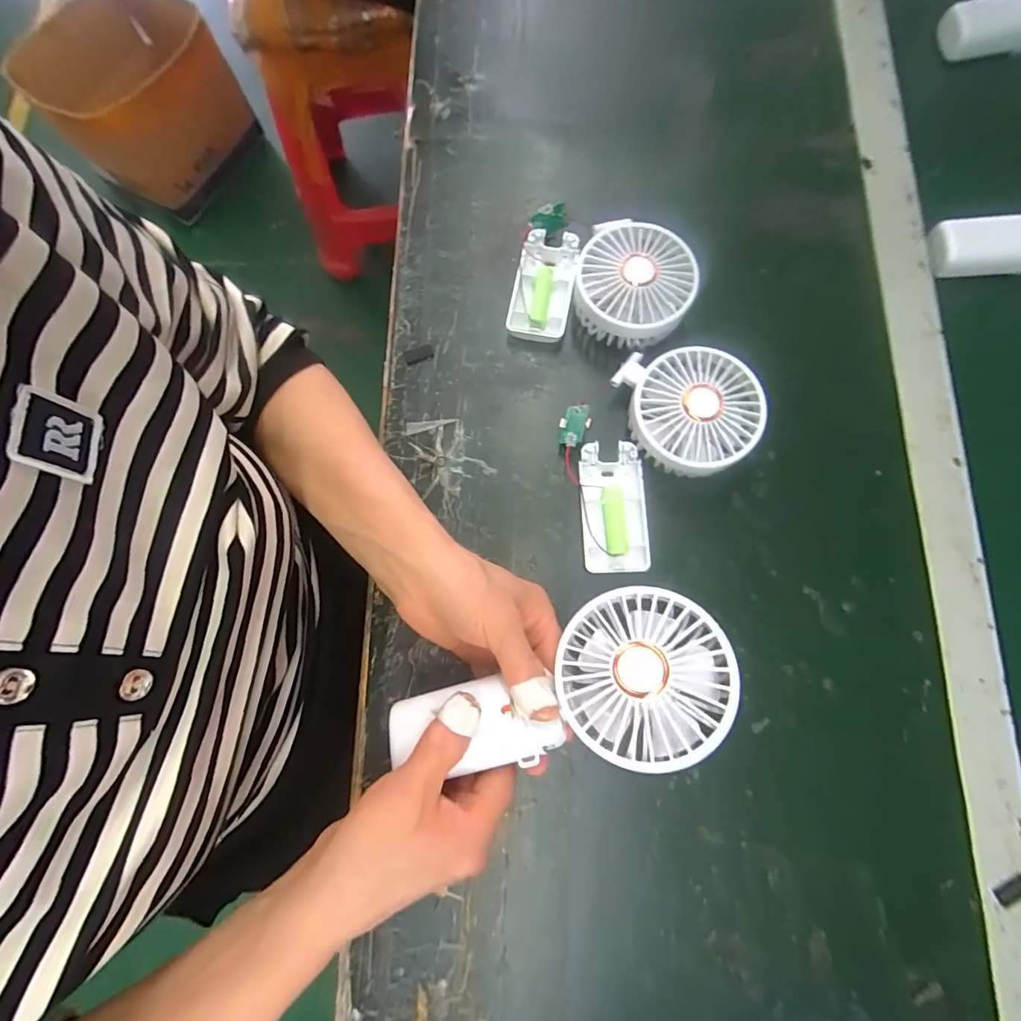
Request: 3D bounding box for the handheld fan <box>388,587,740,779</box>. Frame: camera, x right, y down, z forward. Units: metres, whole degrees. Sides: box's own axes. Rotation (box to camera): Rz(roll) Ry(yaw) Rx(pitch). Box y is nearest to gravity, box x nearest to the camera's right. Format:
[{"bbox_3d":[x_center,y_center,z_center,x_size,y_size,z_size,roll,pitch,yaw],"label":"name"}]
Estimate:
[{"bbox_3d":[0.027,0.099,0.255,0.173,0.039,0.083,-19,58,12],"label":"handheld fan"}]

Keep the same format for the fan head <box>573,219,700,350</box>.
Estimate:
[{"bbox_3d":[0.090,-0.164,0.360,0.082,0.046,0.080,0,78,1],"label":"fan head"}]

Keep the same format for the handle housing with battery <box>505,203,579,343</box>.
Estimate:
[{"bbox_3d":[0.027,-0.186,0.382,0.046,0.021,0.108,9,78,3],"label":"handle housing with battery"}]

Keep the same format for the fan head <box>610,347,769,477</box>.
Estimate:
[{"bbox_3d":[0.126,-0.069,0.344,0.090,0.045,0.096,-10,78,-1],"label":"fan head"}]

